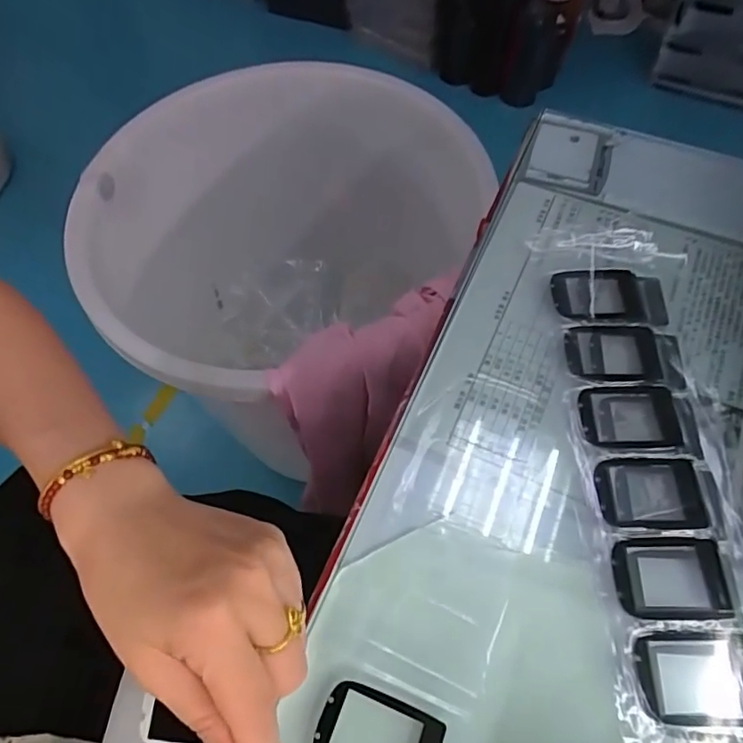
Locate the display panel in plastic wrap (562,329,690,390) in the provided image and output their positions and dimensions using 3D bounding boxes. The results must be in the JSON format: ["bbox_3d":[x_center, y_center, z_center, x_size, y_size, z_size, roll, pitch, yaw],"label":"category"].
[{"bbox_3d":[0.148,-0.009,0.314,0.067,0.006,0.038,5,62,4],"label":"display panel in plastic wrap"}]

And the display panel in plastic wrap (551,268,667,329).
[{"bbox_3d":[0.148,-0.046,0.333,0.068,0.005,0.040,2,62,2],"label":"display panel in plastic wrap"}]

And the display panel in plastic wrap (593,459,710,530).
[{"bbox_3d":[0.142,0.062,0.274,0.053,0.004,0.036,1,62,2],"label":"display panel in plastic wrap"}]

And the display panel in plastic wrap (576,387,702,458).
[{"bbox_3d":[0.146,0.026,0.295,0.062,0.004,0.040,5,62,4],"label":"display panel in plastic wrap"}]

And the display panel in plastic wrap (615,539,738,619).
[{"bbox_3d":[0.143,0.098,0.254,0.052,0.004,0.035,-2,62,0],"label":"display panel in plastic wrap"}]

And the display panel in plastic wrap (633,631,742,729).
[{"bbox_3d":[0.145,0.134,0.235,0.054,0.004,0.036,1,62,2],"label":"display panel in plastic wrap"}]

